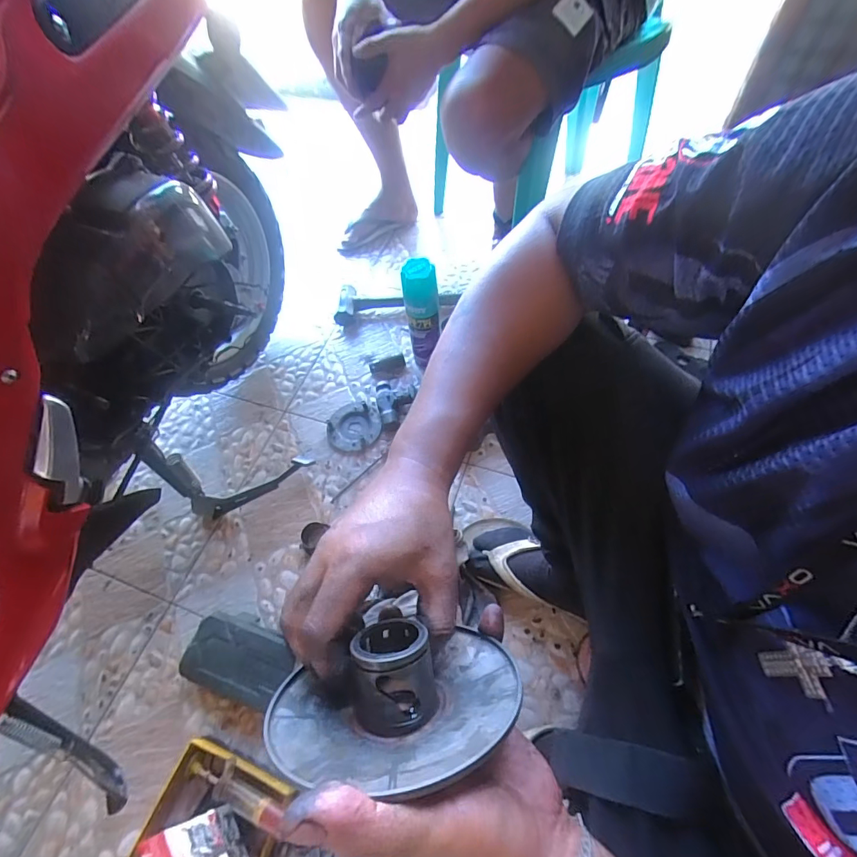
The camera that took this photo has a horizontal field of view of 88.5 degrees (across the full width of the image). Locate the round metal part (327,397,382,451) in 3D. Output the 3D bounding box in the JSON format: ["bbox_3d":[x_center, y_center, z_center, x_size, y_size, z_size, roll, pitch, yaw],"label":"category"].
[{"bbox_3d":[-0.152,-0.010,0.910,0.108,0.022,0.119,-6,60,1],"label":"round metal part"}]

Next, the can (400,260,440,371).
[{"bbox_3d":[-0.008,-0.214,0.892,0.065,0.266,0.058,-1,61,6],"label":"can"}]

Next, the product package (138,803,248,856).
[{"bbox_3d":[-0.302,0.546,0.563,0.132,0.007,0.087,-21,88,-1],"label":"product package"}]

